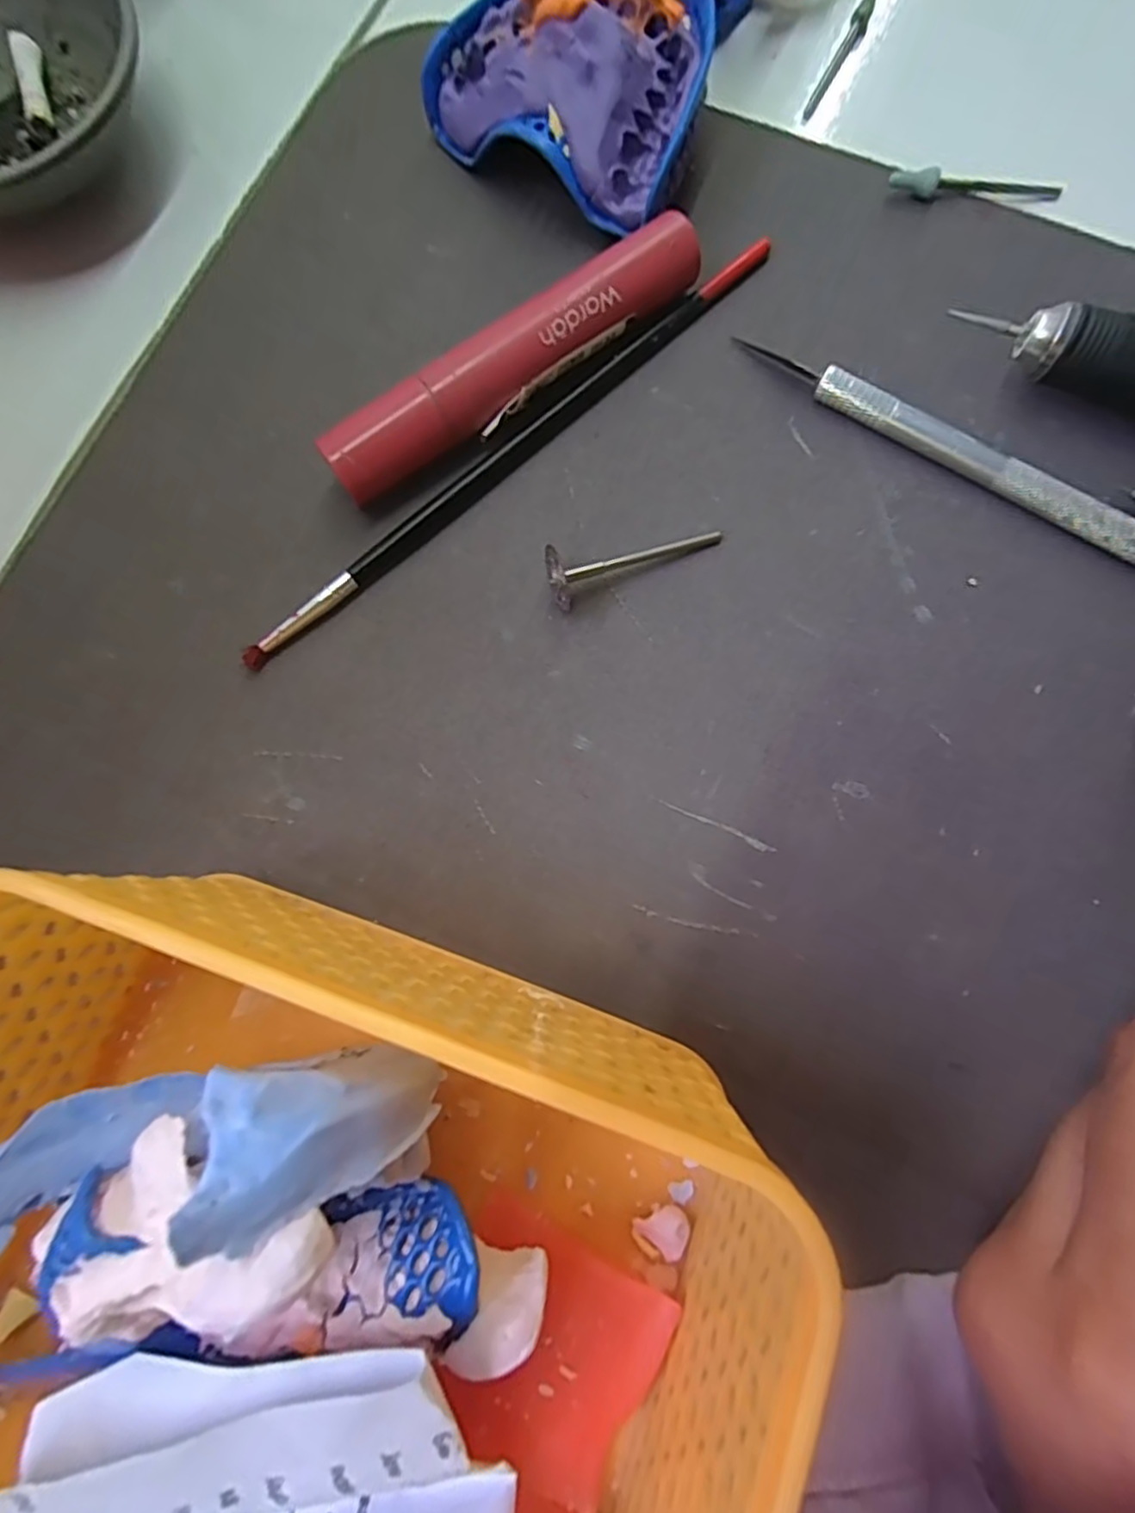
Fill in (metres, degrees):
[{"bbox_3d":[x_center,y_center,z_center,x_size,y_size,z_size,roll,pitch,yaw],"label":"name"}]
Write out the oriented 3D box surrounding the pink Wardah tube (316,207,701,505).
[{"bbox_3d":[-0.012,-0.096,0.160,0.104,0.020,0.014,-38,81,-5],"label":"pink Wardah tube"}]

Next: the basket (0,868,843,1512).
[{"bbox_3d":[-0.046,0.096,0.098,0.126,0.073,0.127,19,81,5],"label":"basket"}]

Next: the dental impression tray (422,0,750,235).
[{"bbox_3d":[0.003,-0.177,0.169,0.073,0.029,0.054,33,82,7],"label":"dental impression tray"}]

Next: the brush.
[{"bbox_3d":[-0.013,-0.079,0.163,0.169,0.008,0.005,-41,81,-5],"label":"brush"}]

